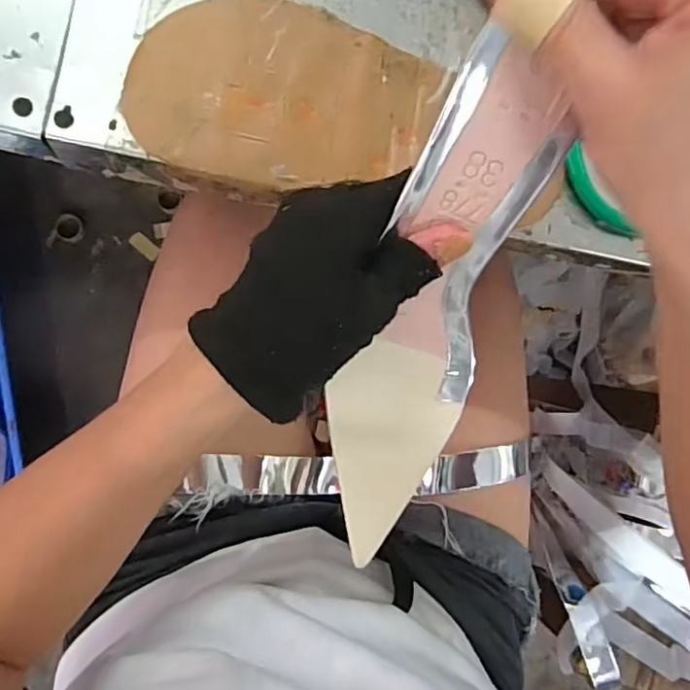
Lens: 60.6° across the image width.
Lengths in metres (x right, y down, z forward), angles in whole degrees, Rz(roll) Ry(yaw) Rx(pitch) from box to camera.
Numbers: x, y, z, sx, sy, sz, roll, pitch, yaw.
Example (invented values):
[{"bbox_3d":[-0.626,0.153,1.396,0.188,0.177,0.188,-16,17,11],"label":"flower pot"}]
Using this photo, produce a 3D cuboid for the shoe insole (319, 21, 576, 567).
[{"bbox_3d":[0.038,-0.006,0.261,0.062,0.040,0.224,10,117,-9],"label":"shoe insole"}]

